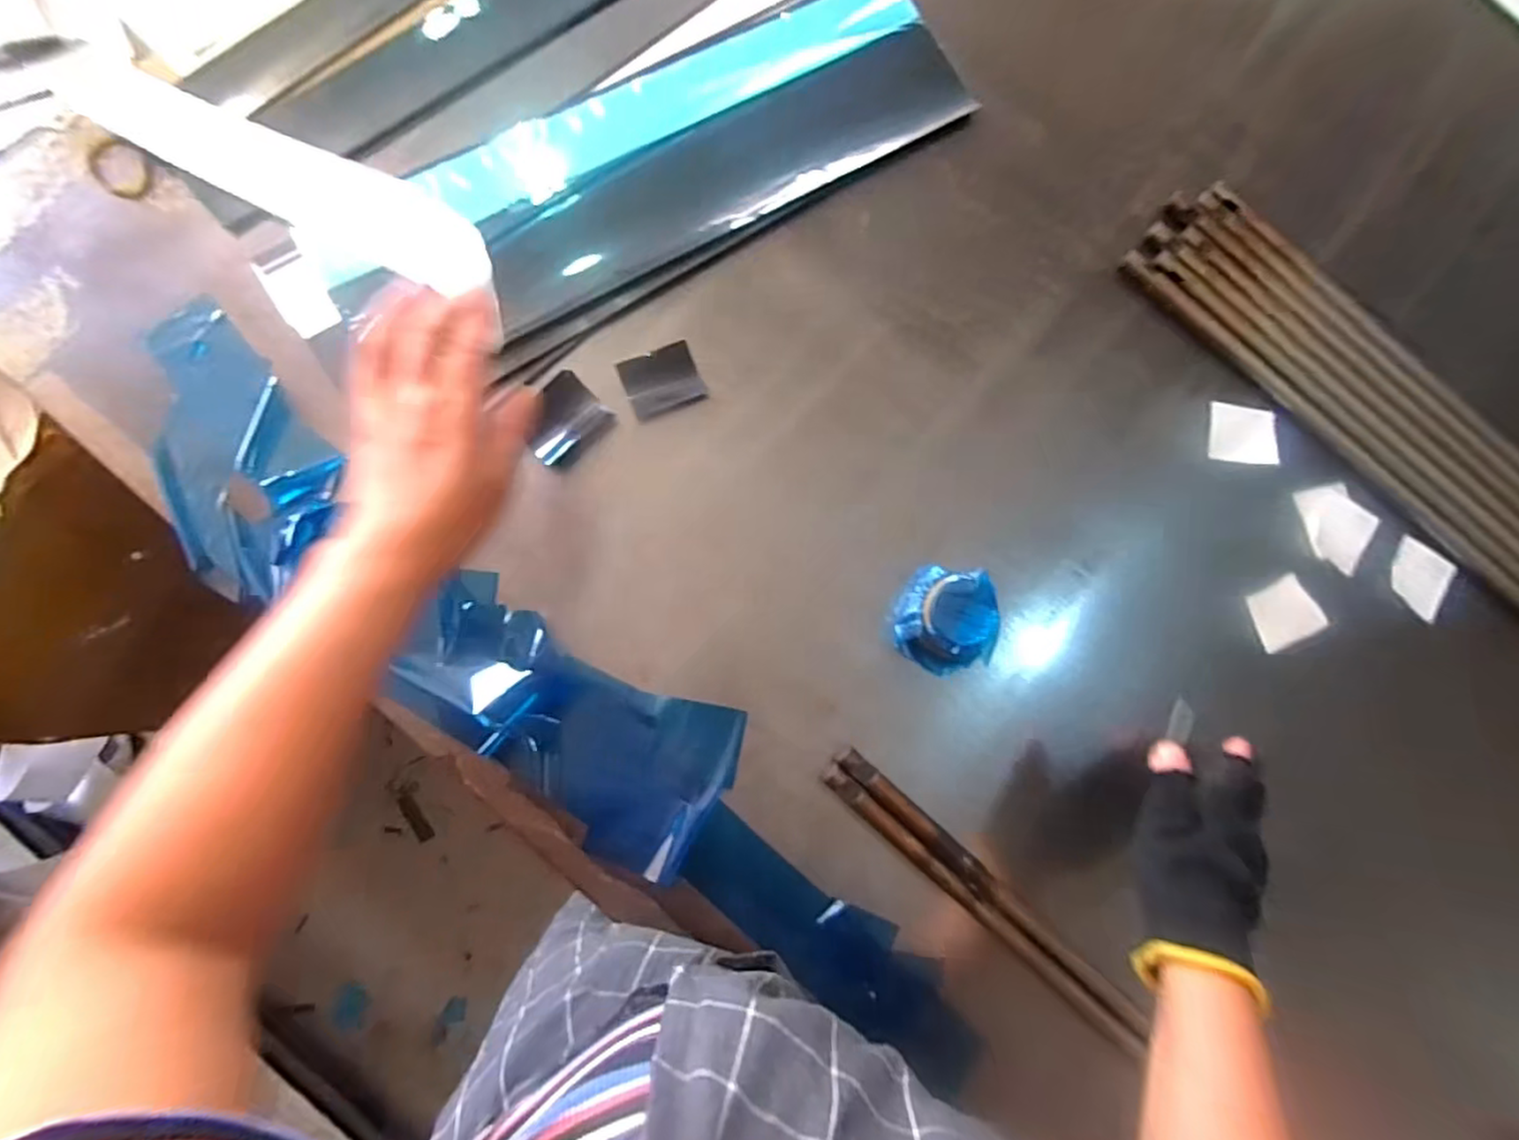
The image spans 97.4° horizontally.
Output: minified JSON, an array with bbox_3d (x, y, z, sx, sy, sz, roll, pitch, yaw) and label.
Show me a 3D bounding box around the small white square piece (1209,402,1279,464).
[{"bbox_3d":[0.393,-0.108,0.539,0.062,0.004,0.049,7,82,-7],"label":"small white square piece"}]

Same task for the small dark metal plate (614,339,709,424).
[{"bbox_3d":[-0.075,-0.147,0.516,0.058,0.005,0.044,-22,85,-10],"label":"small dark metal plate"}]

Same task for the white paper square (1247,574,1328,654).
[{"bbox_3d":[0.414,0.033,0.522,0.057,0.006,0.049,-22,85,-10],"label":"white paper square"}]

